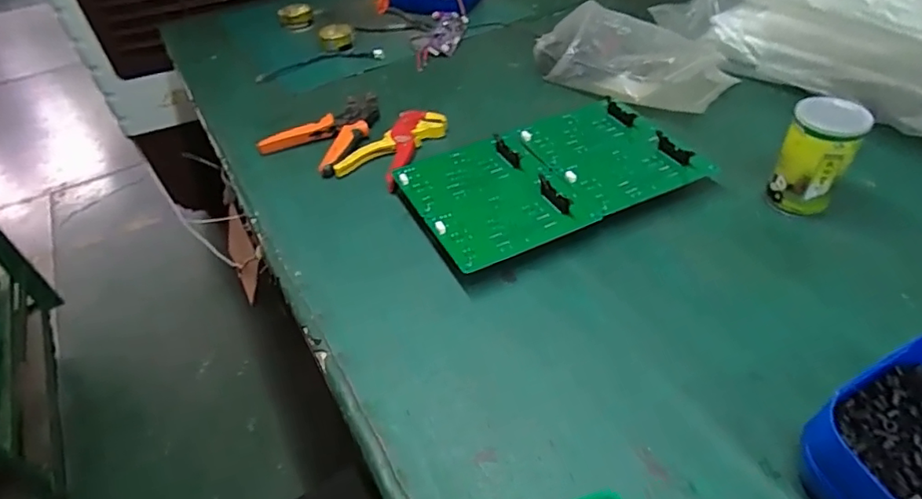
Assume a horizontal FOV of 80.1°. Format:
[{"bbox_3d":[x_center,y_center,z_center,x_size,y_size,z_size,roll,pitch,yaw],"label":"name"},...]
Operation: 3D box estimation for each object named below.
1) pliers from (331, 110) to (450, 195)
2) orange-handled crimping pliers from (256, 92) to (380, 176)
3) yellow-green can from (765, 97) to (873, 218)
[{"bbox_3d":[-0.083,-0.138,0.747,0.095,0.033,0.165,21,50,25],"label":"pliers"},{"bbox_3d":[-0.183,-0.171,0.783,0.127,0.031,0.166,21,50,25],"label":"orange-handled crimping pliers"},{"bbox_3d":[0.380,-0.096,0.592,0.067,0.118,0.063,21,50,25],"label":"yellow-green can"}]

